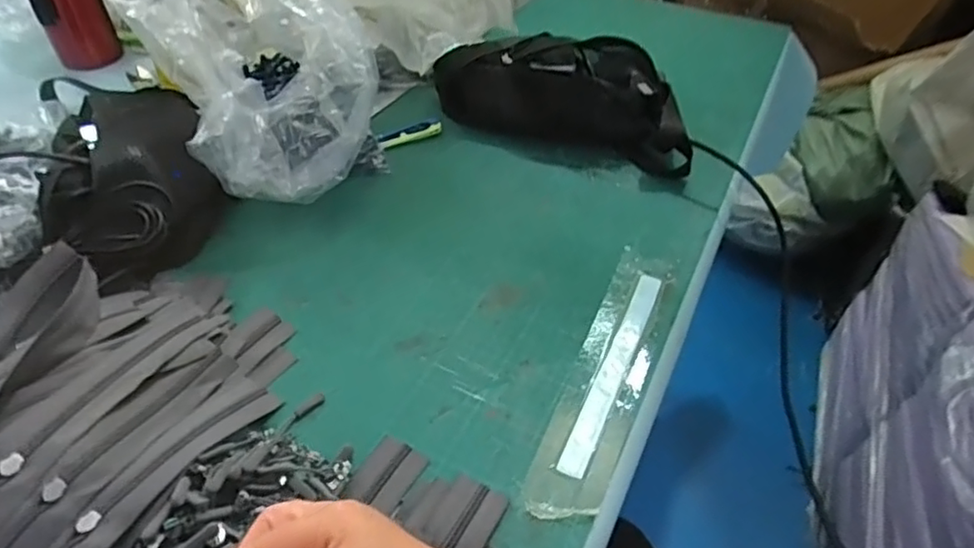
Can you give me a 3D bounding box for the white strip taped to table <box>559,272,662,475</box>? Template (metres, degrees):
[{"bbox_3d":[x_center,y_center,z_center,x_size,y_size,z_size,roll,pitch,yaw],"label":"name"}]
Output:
[{"bbox_3d":[0.104,0.071,0.502,0.020,0.006,0.207,19,48,18],"label":"white strip taped to table"}]

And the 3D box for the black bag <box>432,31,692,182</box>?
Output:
[{"bbox_3d":[0.097,-0.217,0.734,0.298,0.079,0.135,16,47,16],"label":"black bag"}]

